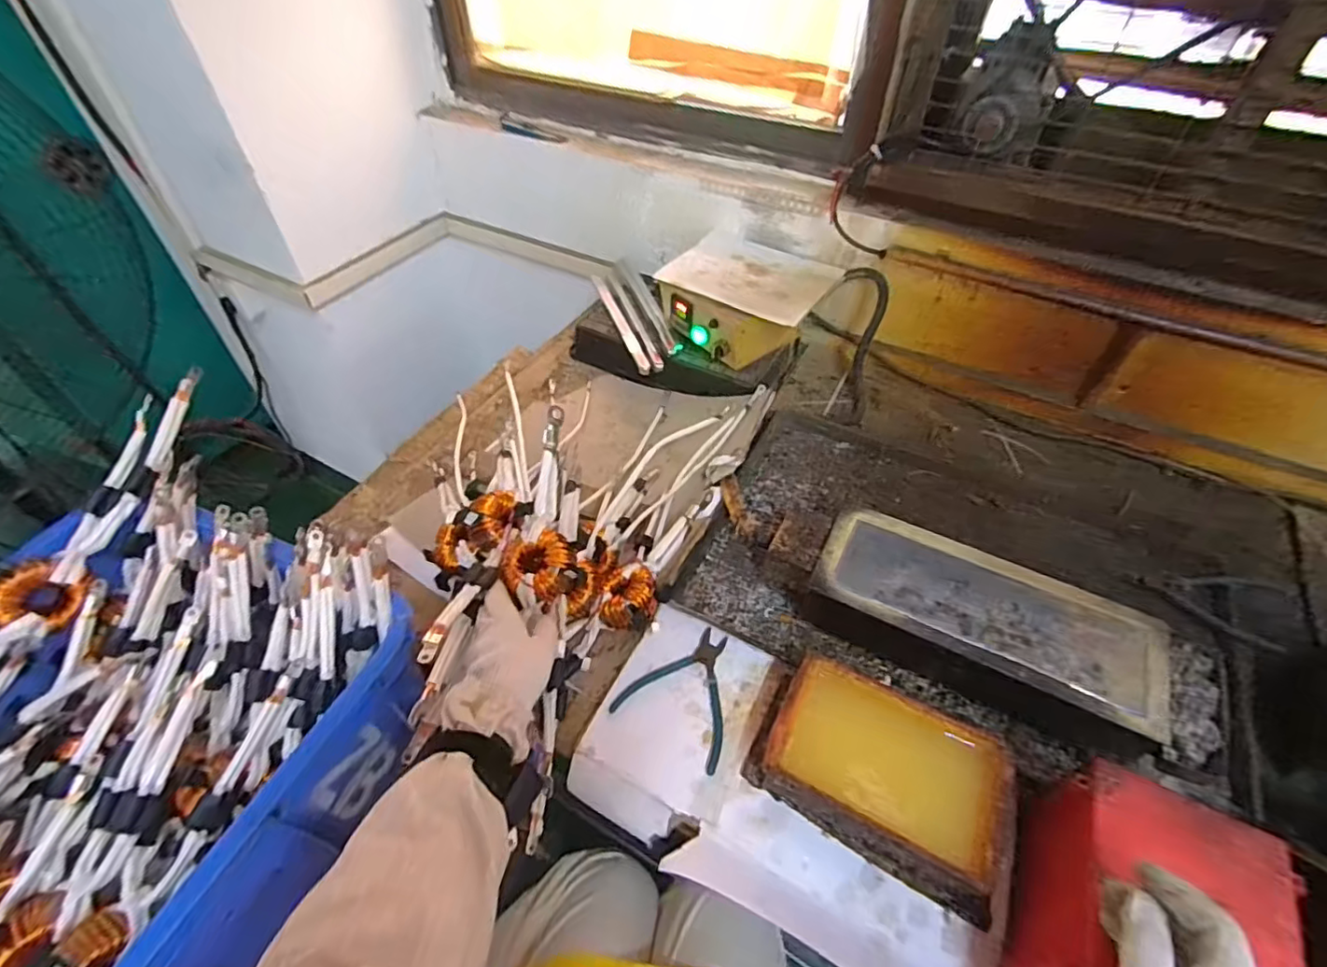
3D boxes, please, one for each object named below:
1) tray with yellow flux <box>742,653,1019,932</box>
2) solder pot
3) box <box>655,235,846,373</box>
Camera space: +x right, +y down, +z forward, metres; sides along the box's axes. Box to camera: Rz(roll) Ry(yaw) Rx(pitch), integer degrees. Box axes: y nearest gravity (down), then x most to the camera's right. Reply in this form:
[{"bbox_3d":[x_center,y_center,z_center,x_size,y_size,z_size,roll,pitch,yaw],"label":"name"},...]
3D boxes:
[{"bbox_3d":[0.205,0.267,0.555,0.220,0.068,0.135,24,52,20],"label":"tray with yellow flux"},{"bbox_3d":[0.355,0.157,0.642,0.376,0.086,0.149,25,52,21],"label":"solder pot"},{"bbox_3d":[0.133,-0.305,0.987,0.250,0.095,0.231,28,53,23],"label":"box"}]

